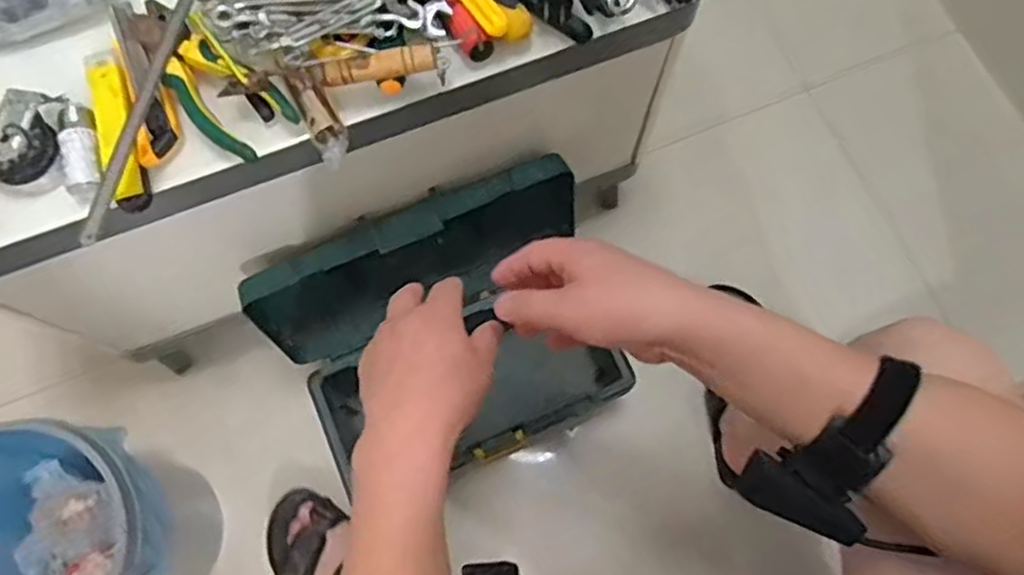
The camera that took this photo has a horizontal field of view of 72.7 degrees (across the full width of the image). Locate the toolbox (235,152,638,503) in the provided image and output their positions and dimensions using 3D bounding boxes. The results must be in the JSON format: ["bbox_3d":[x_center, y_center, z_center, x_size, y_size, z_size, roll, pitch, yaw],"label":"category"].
[{"bbox_3d":[-0.066,0.069,0.802,0.348,0.289,0.251,-24,75,-7],"label":"toolbox"}]

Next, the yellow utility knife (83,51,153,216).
[{"bbox_3d":[-0.298,-0.122,0.527,0.028,0.021,0.139,-20,75,-6],"label":"yellow utility knife"}]

